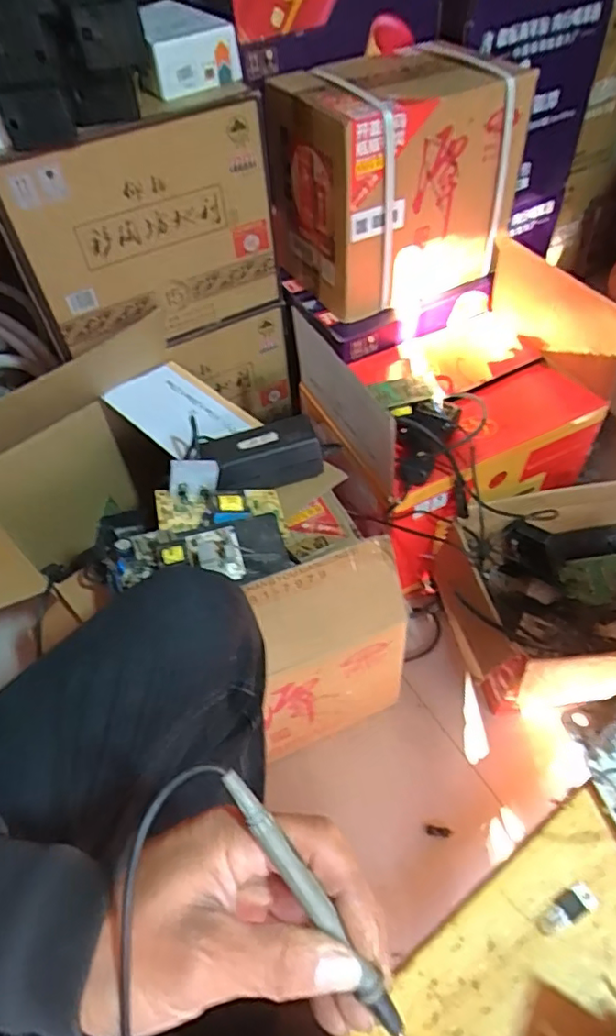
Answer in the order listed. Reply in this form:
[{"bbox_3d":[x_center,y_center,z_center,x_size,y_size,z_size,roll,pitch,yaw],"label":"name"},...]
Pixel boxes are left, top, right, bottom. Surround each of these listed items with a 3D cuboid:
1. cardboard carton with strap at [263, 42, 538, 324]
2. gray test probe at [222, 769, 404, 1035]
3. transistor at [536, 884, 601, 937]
[{"bbox_3d":[0.135,-0.530,0.932,0.352,0.289,0.229,-20,53,-11],"label":"cardboard carton with strap"},{"bbox_3d":[0.007,0.168,0.242,0.009,0.010,0.146,-33,90,-19],"label":"gray test probe"},{"bbox_3d":[0.120,0.181,0.270,0.030,0.004,0.011,-21,54,-12],"label":"transistor"}]

